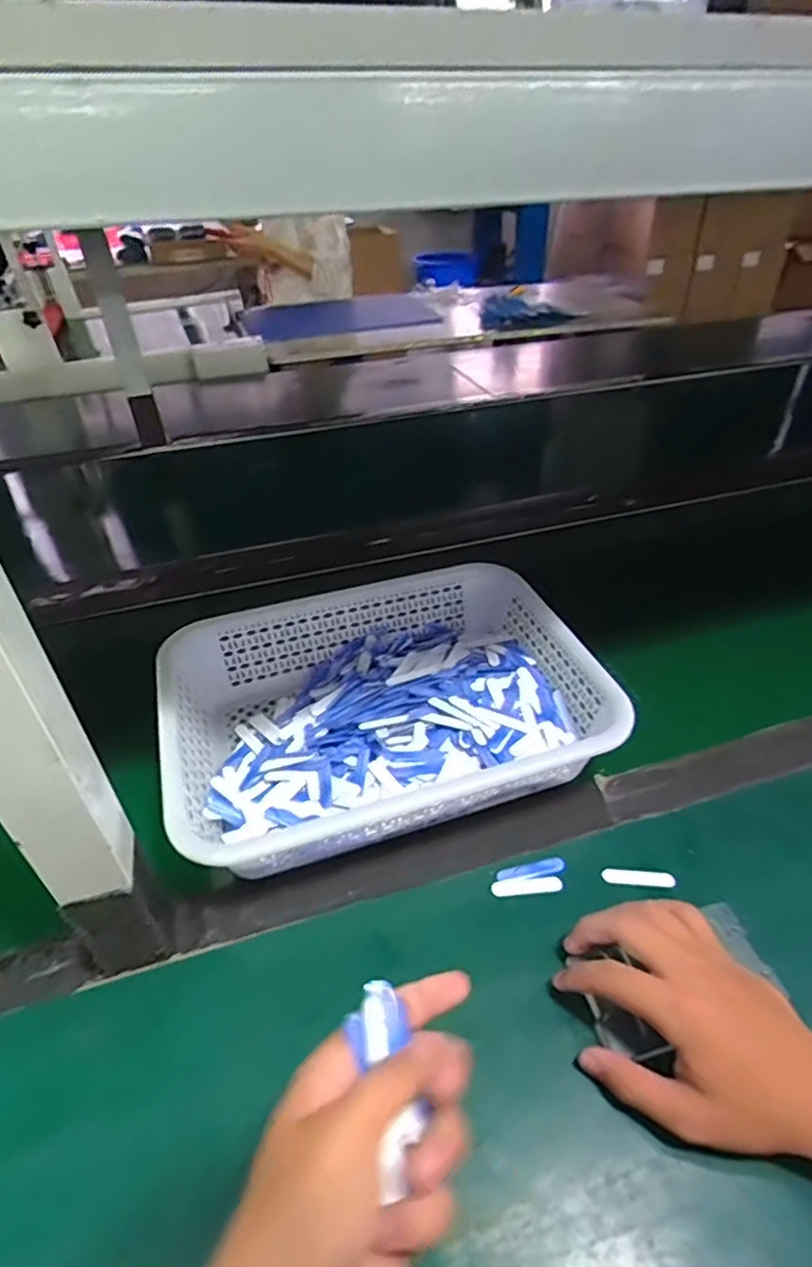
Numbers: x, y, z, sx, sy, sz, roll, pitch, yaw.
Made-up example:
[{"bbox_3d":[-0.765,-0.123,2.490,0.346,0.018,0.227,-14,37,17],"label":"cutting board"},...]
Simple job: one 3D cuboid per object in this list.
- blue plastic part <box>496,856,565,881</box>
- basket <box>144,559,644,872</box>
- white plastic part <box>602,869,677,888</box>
[{"bbox_3d":[0.095,0.180,0.476,0.054,0.004,0.013,-7,38,-7],"label":"blue plastic part"},{"bbox_3d":[-0.021,0.064,0.555,0.354,0.082,0.249,-12,40,-14],"label":"basket"},{"bbox_3d":[0.176,0.183,0.467,0.054,0.004,0.009,2,38,4],"label":"white plastic part"}]

